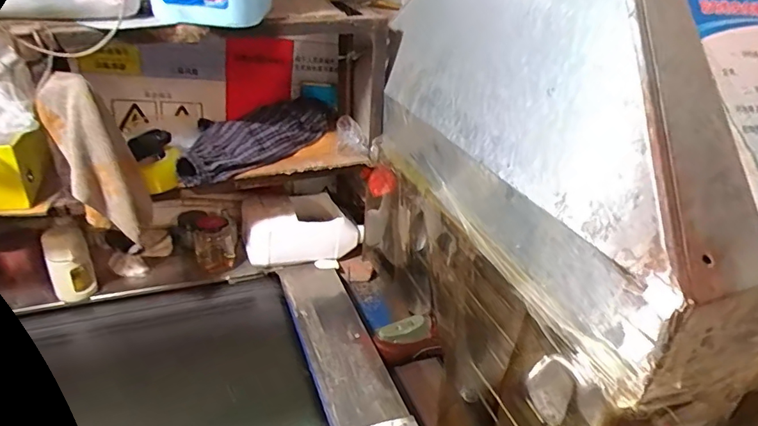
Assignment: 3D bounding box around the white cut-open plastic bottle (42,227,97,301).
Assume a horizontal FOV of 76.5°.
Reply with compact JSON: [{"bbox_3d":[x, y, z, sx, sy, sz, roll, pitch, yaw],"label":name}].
[{"bbox_3d":[-0.613,0.110,0.957,0.075,0.177,0.054,-15,35,-30],"label":"white cut-open plastic bottle"}]

